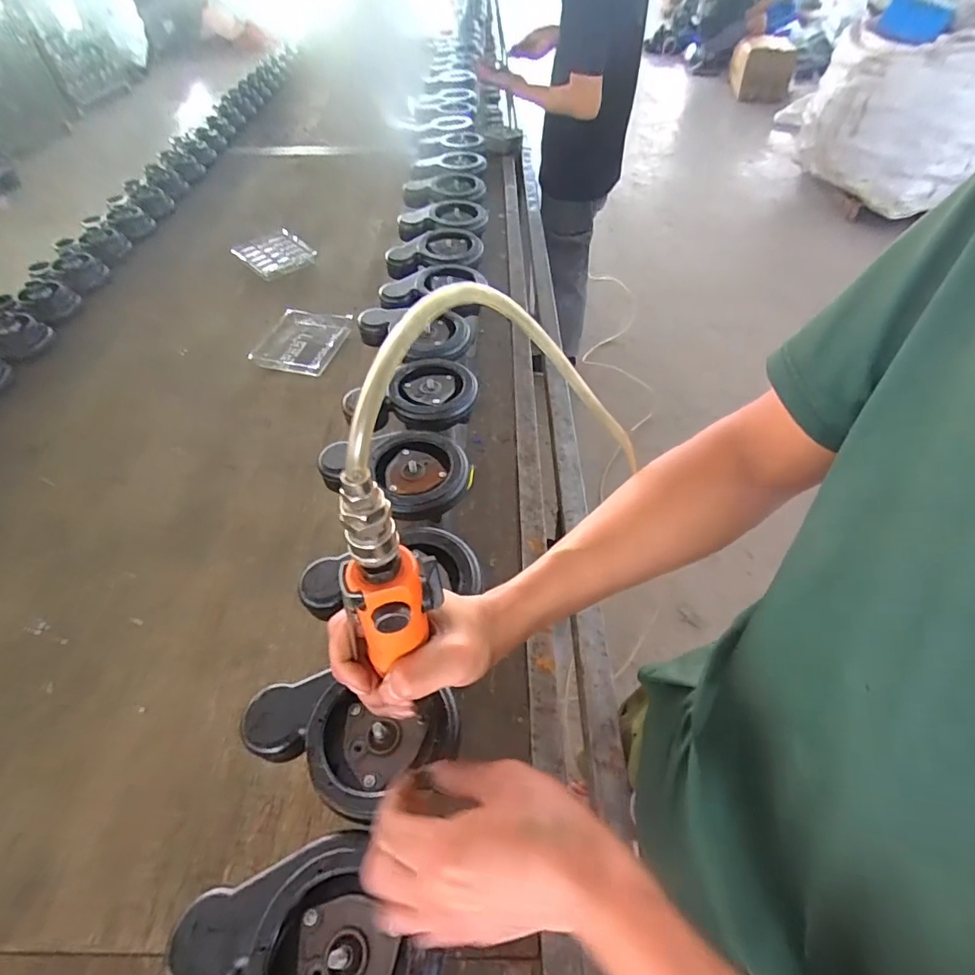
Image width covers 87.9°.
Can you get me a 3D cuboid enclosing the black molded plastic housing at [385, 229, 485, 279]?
[{"bbox_3d":[-0.092,-0.422,0.901,0.162,0.039,0.136,7,51,7],"label":"black molded plastic housing"}]

